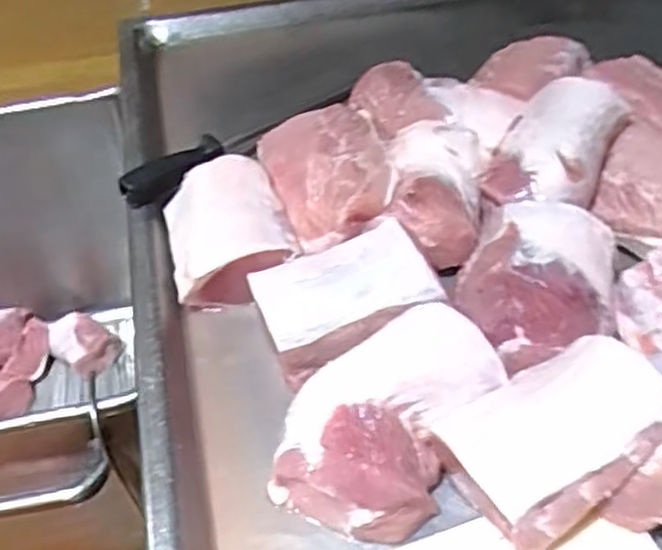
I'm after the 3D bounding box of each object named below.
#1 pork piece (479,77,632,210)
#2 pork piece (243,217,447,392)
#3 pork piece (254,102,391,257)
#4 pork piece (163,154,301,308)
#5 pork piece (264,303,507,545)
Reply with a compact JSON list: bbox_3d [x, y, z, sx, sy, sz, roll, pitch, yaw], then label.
[{"bbox_3d":[0.213,-0.133,0.717,0.101,0.056,0.137,23,52,22],"label":"pork piece"},{"bbox_3d":[0.008,0.013,0.657,0.149,0.051,0.111,-23,55,-2],"label":"pork piece"},{"bbox_3d":[-0.008,-0.115,0.772,0.116,0.066,0.182,-10,47,-7],"label":"pork piece"},{"bbox_3d":[-0.102,-0.041,0.741,0.117,0.066,0.149,-15,48,-12],"label":"pork piece"},{"bbox_3d":[0.039,0.112,0.601,0.140,0.080,0.190,24,70,31],"label":"pork piece"}]

